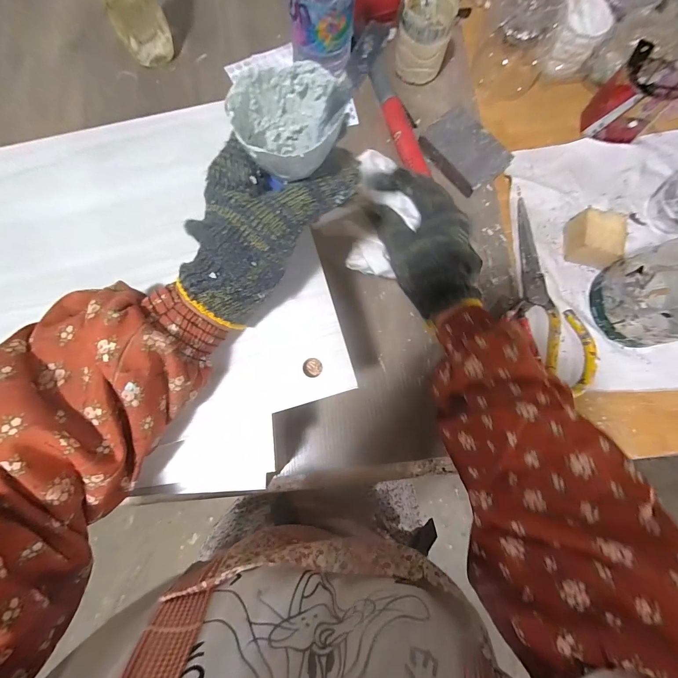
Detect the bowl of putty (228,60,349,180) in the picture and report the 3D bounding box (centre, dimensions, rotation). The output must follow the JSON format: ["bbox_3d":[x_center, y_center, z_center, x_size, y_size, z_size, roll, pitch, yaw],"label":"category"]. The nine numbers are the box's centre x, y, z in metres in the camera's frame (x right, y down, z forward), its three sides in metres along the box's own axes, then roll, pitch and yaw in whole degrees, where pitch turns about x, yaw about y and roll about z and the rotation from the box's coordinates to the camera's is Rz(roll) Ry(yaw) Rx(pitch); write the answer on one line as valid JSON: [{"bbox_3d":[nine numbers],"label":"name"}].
[{"bbox_3d":[-0.027,-0.110,0.174,0.053,0.038,0.054,0,81,-2],"label":"bowl of putty"}]

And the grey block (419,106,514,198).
[{"bbox_3d":[0.156,-0.234,0.400,0.070,0.023,0.097,-39,82,-8],"label":"grey block"}]

